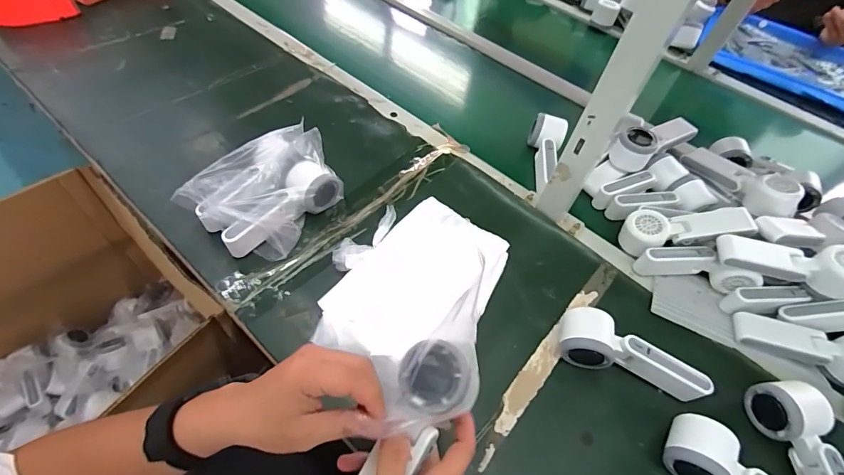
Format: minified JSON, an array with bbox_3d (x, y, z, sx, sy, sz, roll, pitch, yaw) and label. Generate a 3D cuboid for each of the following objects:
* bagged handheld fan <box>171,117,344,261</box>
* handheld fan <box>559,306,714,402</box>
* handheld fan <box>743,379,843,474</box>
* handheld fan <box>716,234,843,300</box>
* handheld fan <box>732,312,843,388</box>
[{"bbox_3d":[-0.201,-0.061,0.532,0.132,0.085,0.180,41,59,21],"label":"bagged handheld fan"},{"bbox_3d":[0.243,0.137,0.465,0.165,0.053,0.057,19,54,6],"label":"handheld fan"},{"bbox_3d":[0.415,0.240,0.417,0.065,0.053,0.167,-2,54,-9],"label":"handheld fan"},{"bbox_3d":[0.474,0.033,0.515,0.163,0.066,0.053,15,54,3],"label":"handheld fan"},{"bbox_3d":[0.482,0.138,0.497,0.160,0.054,0.060,16,54,4],"label":"handheld fan"}]

